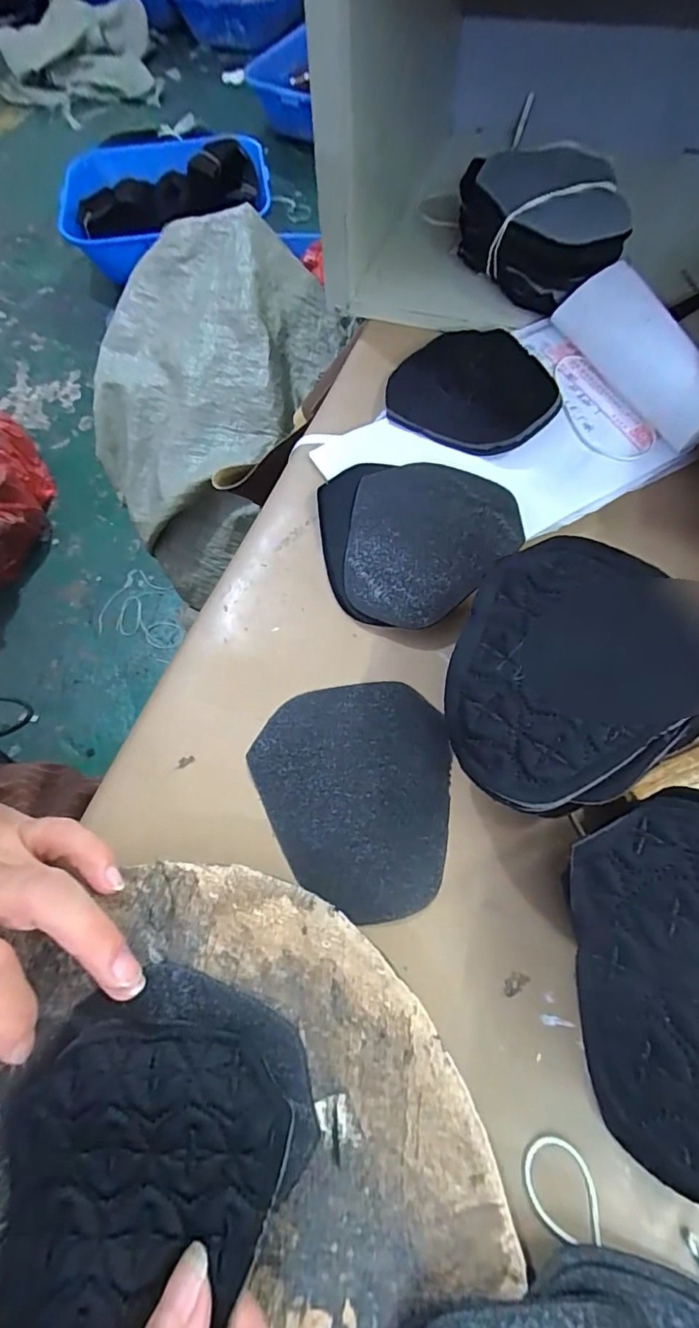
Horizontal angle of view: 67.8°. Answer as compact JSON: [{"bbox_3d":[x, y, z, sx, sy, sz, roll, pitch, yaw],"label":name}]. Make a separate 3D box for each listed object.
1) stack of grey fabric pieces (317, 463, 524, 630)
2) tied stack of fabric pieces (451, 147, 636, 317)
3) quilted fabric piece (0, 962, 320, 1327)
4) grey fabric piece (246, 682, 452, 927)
[{"bbox_3d":[0.032,-0.077,0.307,0.109,0.018,0.112,41,73,18],"label":"stack of grey fabric pieces"},{"bbox_3d":[0.135,-0.312,0.370,0.079,0.061,0.130,-36,69,-13],"label":"tied stack of fabric pieces"},{"bbox_3d":[-0.073,0.172,0.178,0.099,0.022,0.112,26,69,12],"label":"quilted fabric piece"},{"bbox_3d":[0.002,0.062,0.251,0.093,0.004,0.108,-4,66,-1],"label":"grey fabric piece"}]

